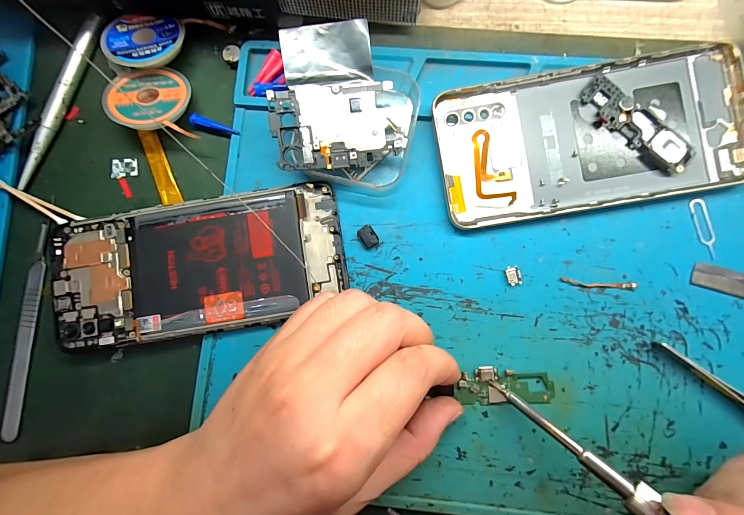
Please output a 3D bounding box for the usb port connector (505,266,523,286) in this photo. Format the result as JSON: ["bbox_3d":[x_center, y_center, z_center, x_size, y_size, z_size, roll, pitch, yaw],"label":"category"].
[{"bbox_3d":[0.076,0.010,0.178,0.008,0.004,0.010,-5,84,2],"label":"usb port connector"}]

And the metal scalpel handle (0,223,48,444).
[{"bbox_3d":[-0.197,0.042,0.188,0.010,0.004,0.118,4,84,3],"label":"metal scalpel handle"}]

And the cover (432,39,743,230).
[{"bbox_3d":[0.118,-0.065,0.179,0.159,0.015,0.075,-10,84,1],"label":"cover"}]

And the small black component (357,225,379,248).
[{"bbox_3d":[-0.002,-0.011,0.184,0.009,0.004,0.012,-33,83,-1],"label":"small black component"}]

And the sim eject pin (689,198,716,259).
[{"bbox_3d":[0.178,-0.016,0.177,0.008,0.004,0.033,-12,83,8],"label":"sim eject pin"}]

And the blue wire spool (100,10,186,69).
[{"bbox_3d":[-0.132,-0.126,0.191,0.041,0.013,0.040,0,84,2],"label":"blue wire spool"}]

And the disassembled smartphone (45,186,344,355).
[{"bbox_3d":[-0.094,0.004,0.182,0.155,0.011,0.072,-9,84,1],"label":"disassembled smartphone"}]

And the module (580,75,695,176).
[{"bbox_3d":[0.142,-0.071,0.178,0.066,0.006,0.019,38,87,6],"label":"module"}]

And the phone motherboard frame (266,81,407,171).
[{"bbox_3d":[-0.018,-0.068,0.174,0.067,0.004,0.040,-7,94,-5],"label":"phone motherboard frame"}]

